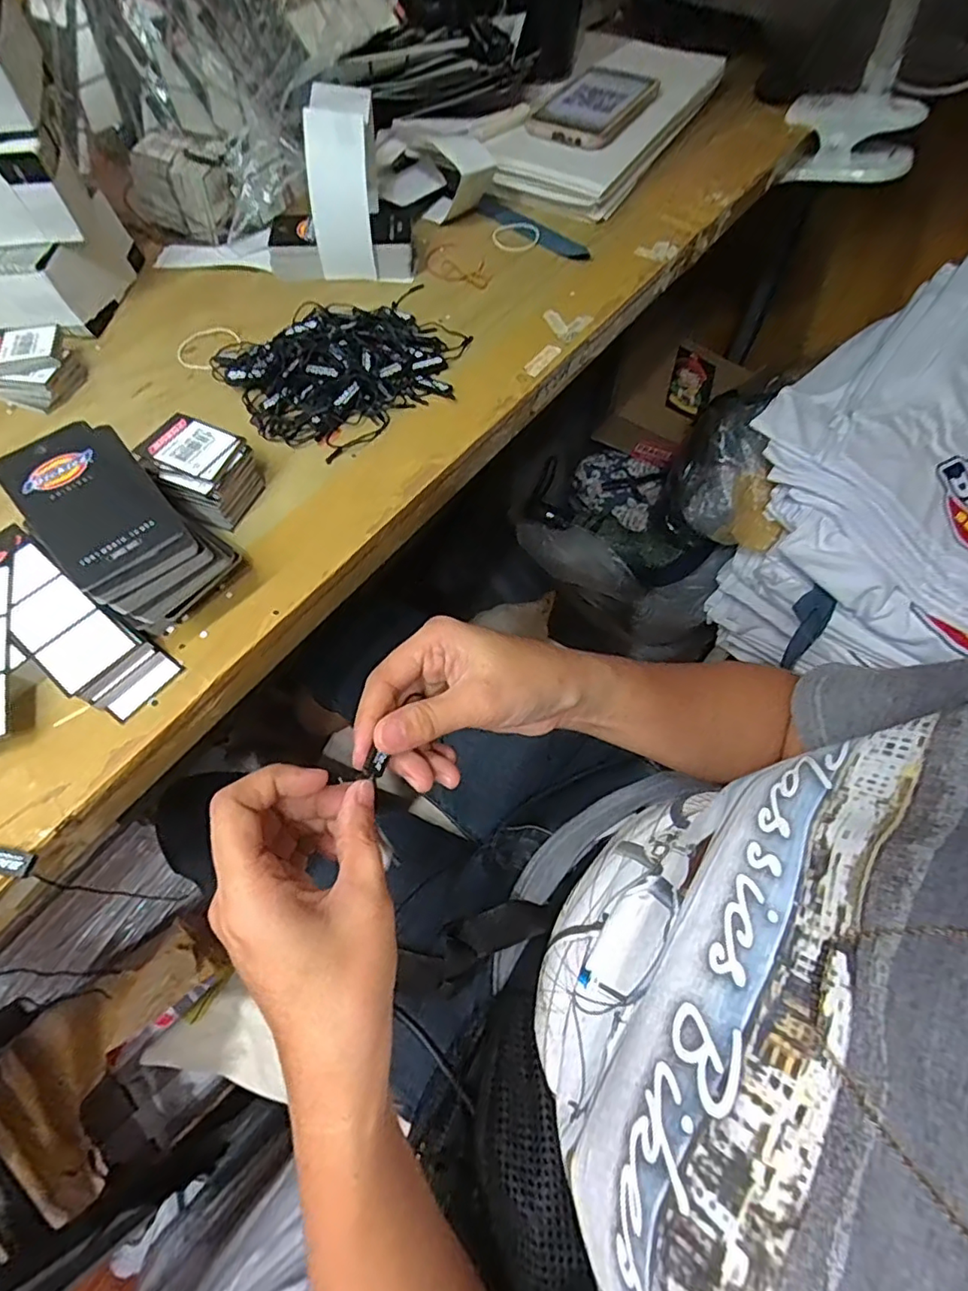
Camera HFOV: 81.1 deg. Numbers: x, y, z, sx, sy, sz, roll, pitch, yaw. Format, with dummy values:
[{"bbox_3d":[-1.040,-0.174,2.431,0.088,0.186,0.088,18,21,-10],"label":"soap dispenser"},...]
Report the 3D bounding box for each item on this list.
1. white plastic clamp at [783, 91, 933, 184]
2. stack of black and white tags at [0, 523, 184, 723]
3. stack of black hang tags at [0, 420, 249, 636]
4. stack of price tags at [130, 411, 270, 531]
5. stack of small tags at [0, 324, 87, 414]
[{"bbox_3d":[0.393,-0.546,0.608,0.135,0.067,0.057,7,62,2],"label":"white plastic clamp"},{"bbox_3d":[-0.216,-0.014,0.288,0.133,0.013,0.040,34,66,15],"label":"stack of black and white tags"},{"bbox_3d":[-0.190,-0.060,0.297,0.123,0.045,0.066,36,66,16],"label":"stack of black hang tags"},{"bbox_3d":[-0.164,-0.101,0.331,0.066,0.027,0.049,28,64,12],"label":"stack of price tags"},{"bbox_3d":[-0.305,-0.188,0.380,0.057,0.023,0.056,10,62,3],"label":"stack of small tags"}]

